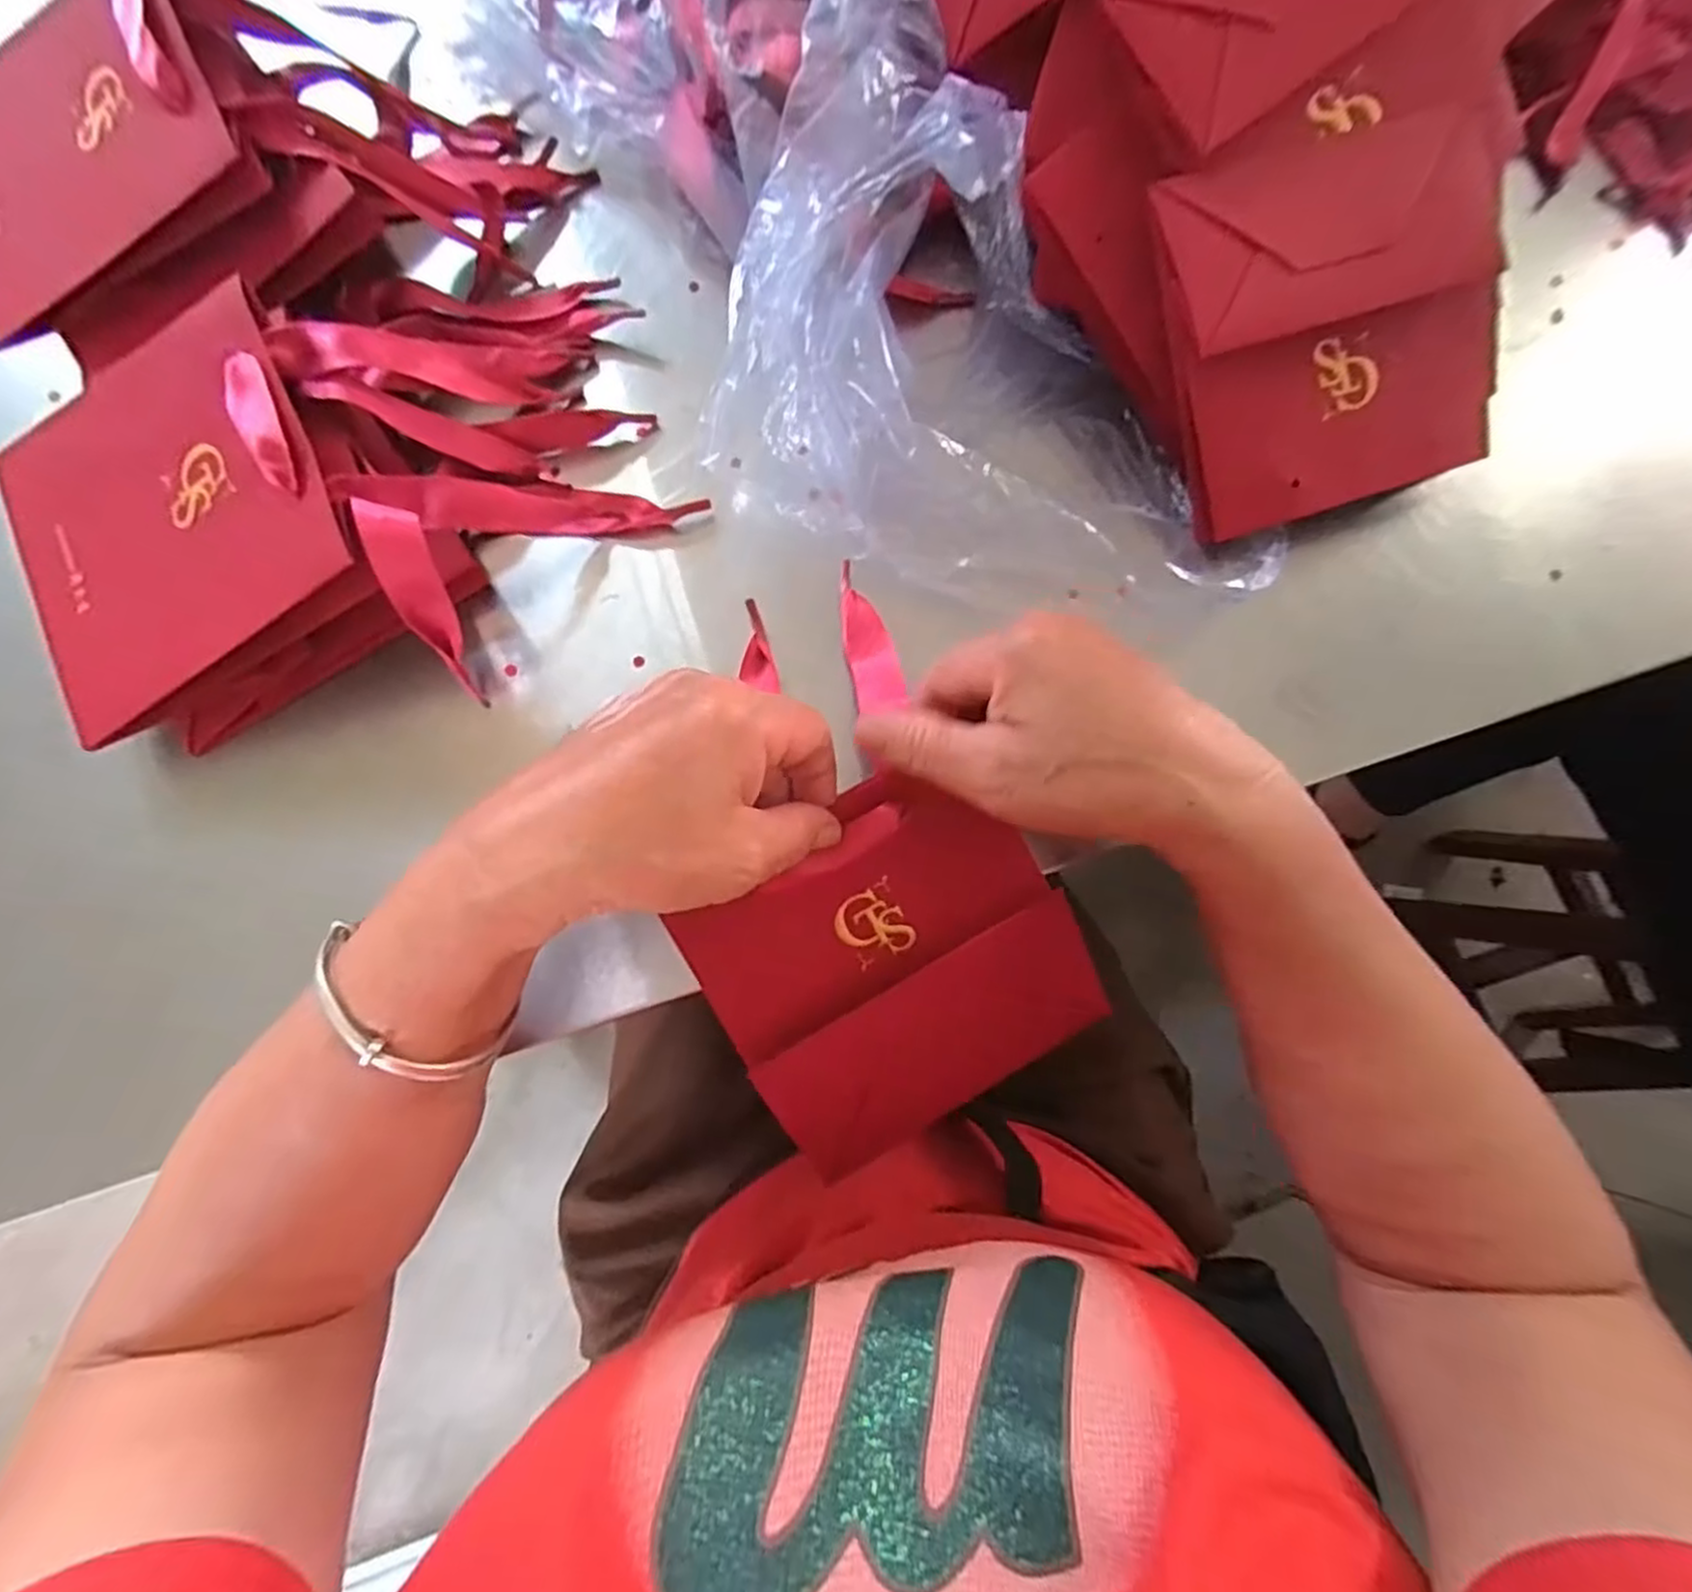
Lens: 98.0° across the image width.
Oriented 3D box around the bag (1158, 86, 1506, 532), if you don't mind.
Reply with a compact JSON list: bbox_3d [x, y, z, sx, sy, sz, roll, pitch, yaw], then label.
[{"bbox_3d":[0.215,-0.198,0.312,0.156,0.017,0.137,-17,105,-4],"label":"bag"}]

